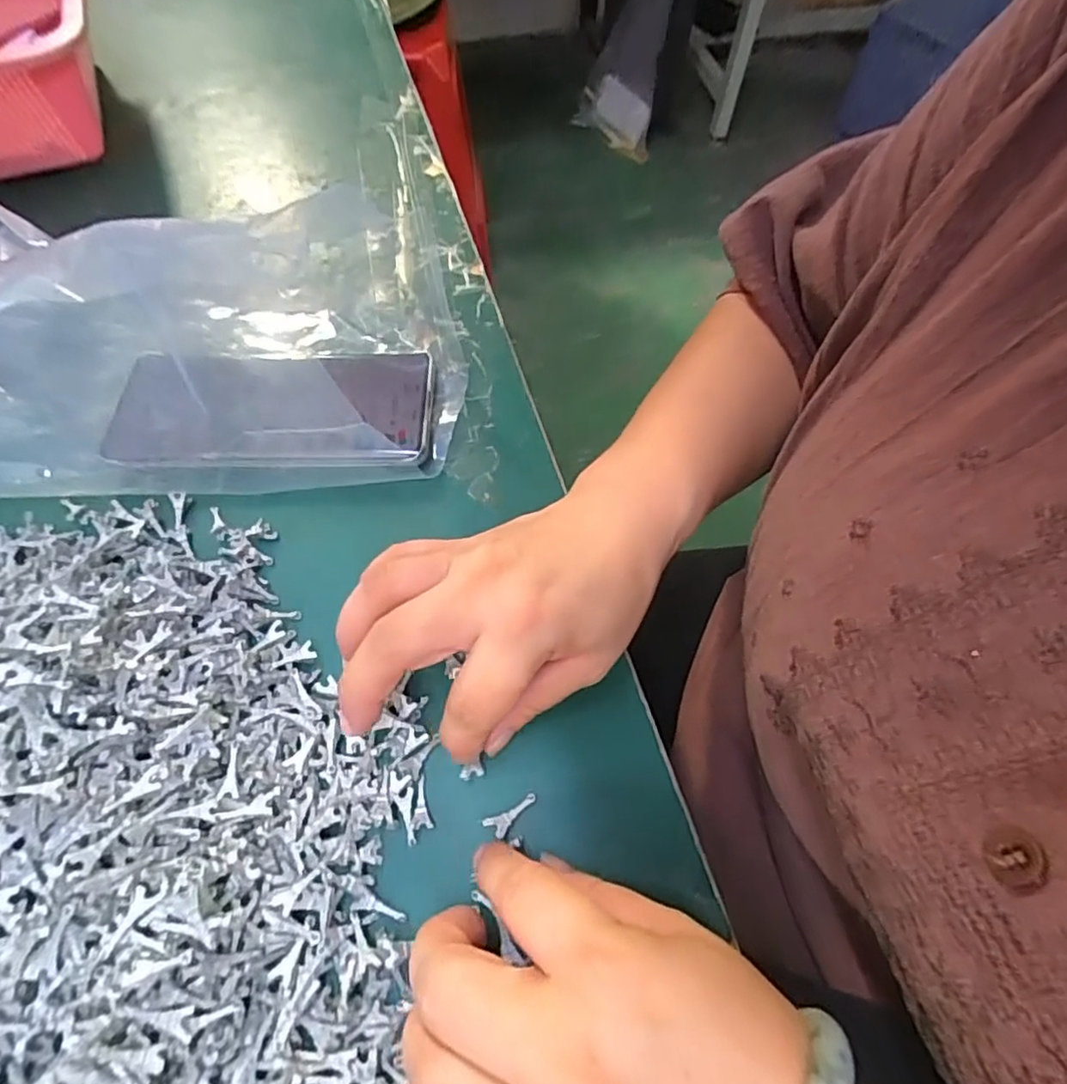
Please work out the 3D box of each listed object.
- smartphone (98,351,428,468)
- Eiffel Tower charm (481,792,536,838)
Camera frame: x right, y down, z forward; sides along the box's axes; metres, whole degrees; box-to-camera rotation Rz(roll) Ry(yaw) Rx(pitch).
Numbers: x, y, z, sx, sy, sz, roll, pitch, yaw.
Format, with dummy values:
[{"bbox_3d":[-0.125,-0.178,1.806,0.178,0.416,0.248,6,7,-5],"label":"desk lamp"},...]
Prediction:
[{"bbox_3d":[-0.136,-0.072,0.323,0.159,0.014,0.078,-1,62,-2],"label":"smartphone"},{"bbox_3d":[-0.008,0.108,0.238,0.023,0.007,0.009,-25,65,-13],"label":"Eiffel Tower charm"}]

